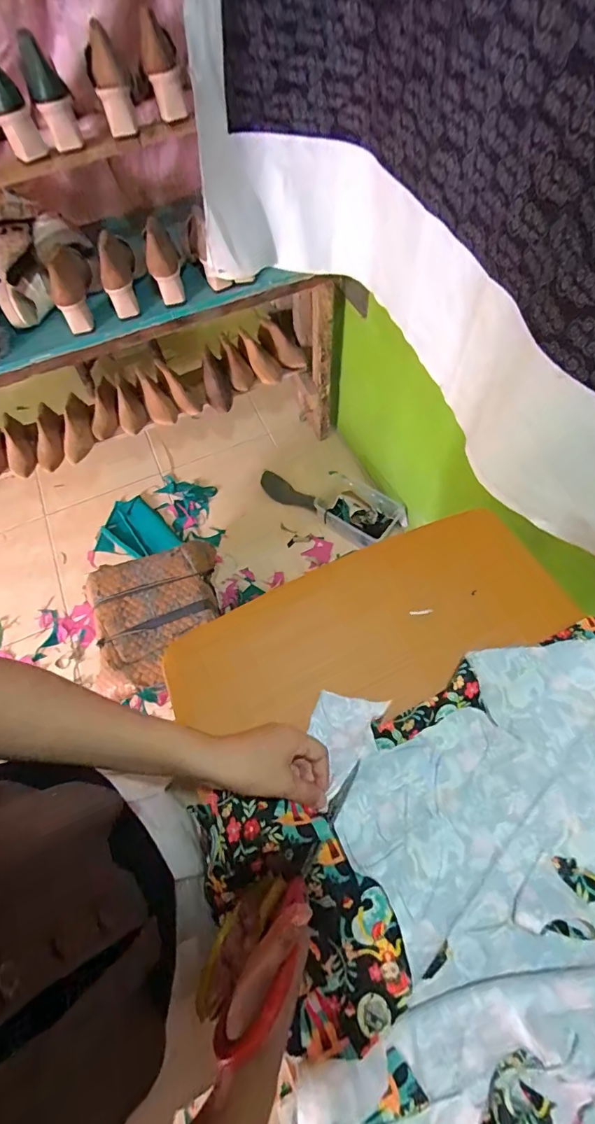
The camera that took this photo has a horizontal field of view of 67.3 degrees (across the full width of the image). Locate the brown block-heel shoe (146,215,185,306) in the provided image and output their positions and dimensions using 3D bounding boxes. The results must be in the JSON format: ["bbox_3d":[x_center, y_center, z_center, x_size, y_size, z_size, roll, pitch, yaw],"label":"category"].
[{"bbox_3d":[-0.282,-0.628,0.931,0.067,0.129,0.096,-14,64,-4],"label":"brown block-heel shoe"}]

